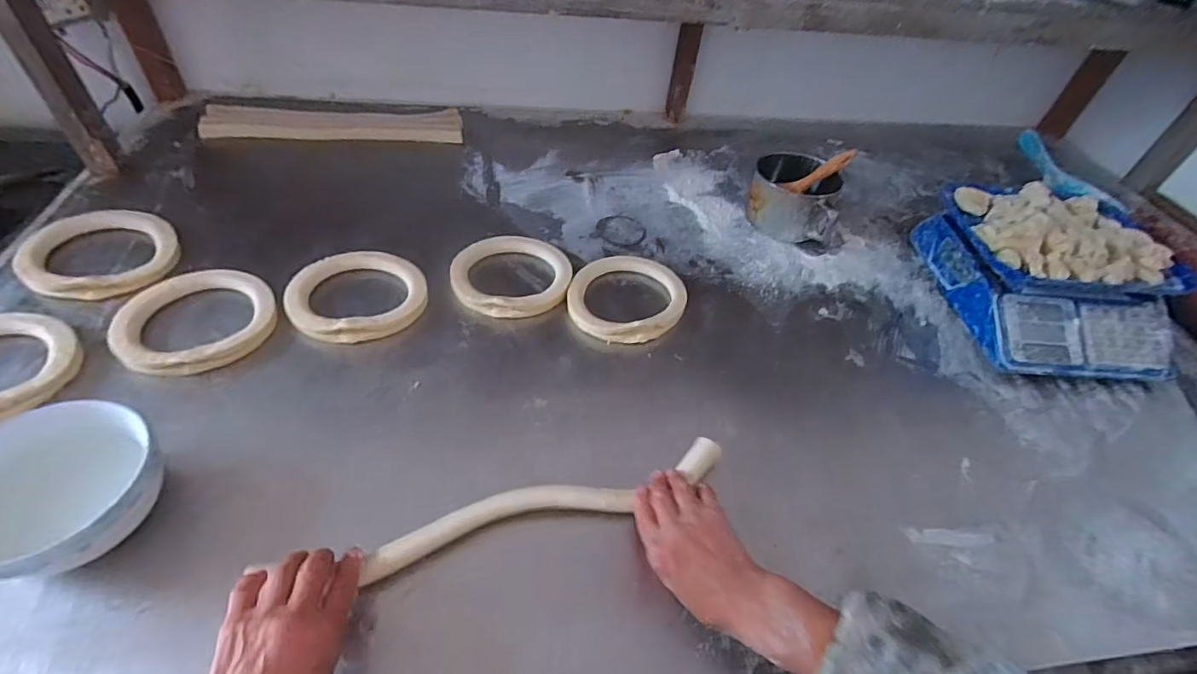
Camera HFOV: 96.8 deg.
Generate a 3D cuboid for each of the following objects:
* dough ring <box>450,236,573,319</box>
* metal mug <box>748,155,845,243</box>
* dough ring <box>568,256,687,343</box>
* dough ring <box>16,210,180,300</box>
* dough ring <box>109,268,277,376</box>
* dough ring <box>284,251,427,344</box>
[{"bbox_3d":[-0.124,-0.087,0.766,0.167,0.027,0.152,3,46,-3],"label":"dough ring"},{"bbox_3d":[0.325,-0.234,0.897,0.140,0.105,0.122,18,47,12],"label":"metal mug"},{"bbox_3d":[0.040,-0.055,0.757,0.160,0.028,0.159,3,46,-3],"label":"dough ring"},{"bbox_3d":[-0.667,-0.112,0.715,0.171,0.039,0.162,3,46,-3],"label":"dough ring"},{"bbox_3d":[-0.499,-0.025,0.658,0.163,0.035,0.174,3,46,-3],"label":"dough ring"},{"bbox_3d":[-0.324,-0.058,0.718,0.170,0.032,0.170,3,46,-3],"label":"dough ring"}]

